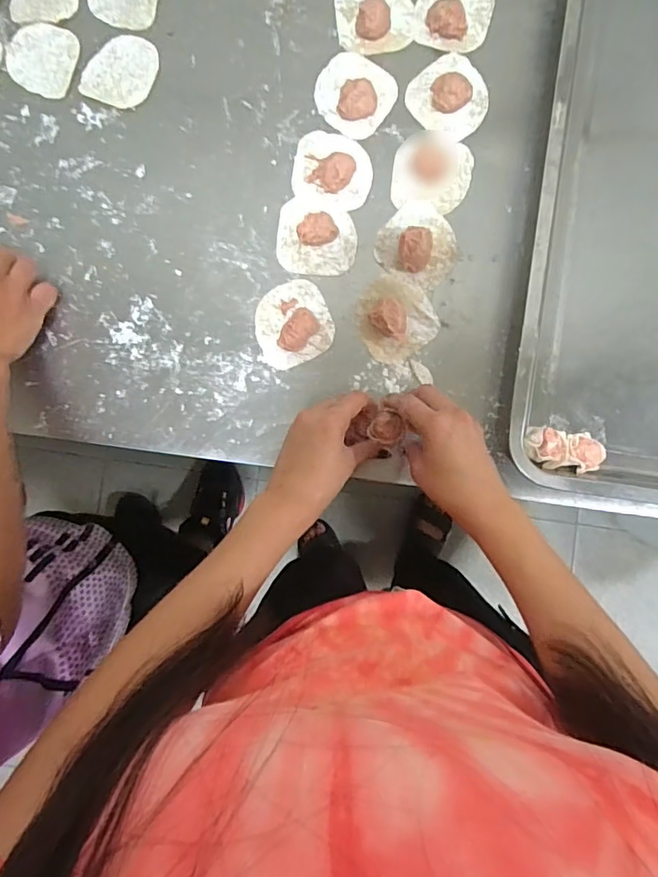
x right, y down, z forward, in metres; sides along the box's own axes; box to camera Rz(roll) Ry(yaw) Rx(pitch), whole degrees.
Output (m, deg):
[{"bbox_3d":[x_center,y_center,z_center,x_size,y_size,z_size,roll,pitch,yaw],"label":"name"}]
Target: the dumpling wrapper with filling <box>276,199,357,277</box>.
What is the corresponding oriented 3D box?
[{"bbox_3d":[-0.012,-0.198,0.499,0.077,0.025,0.069,6,87,2],"label":"dumpling wrapper with filling"}]

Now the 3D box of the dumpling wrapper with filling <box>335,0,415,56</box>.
[{"bbox_3d":[0.046,-0.426,0.511,0.076,0.023,0.073,-6,87,1],"label":"dumpling wrapper with filling"}]

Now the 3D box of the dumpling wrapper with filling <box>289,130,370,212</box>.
[{"bbox_3d":[0.004,-0.267,0.504,0.077,0.021,0.074,0,87,2],"label":"dumpling wrapper with filling"}]

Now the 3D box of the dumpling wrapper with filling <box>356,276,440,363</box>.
[{"bbox_3d":[0.065,-0.118,0.492,0.070,0.026,0.077,-24,87,0],"label":"dumpling wrapper with filling"}]

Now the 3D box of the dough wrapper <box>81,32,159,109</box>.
[{"bbox_3d":[-0.212,-0.378,0.529,0.068,0.004,0.076,22,88,3],"label":"dough wrapper"}]

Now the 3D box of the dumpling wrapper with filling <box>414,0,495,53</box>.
[{"bbox_3d":[0.126,-0.429,0.510,0.071,0.020,0.079,19,88,3],"label":"dumpling wrapper with filling"}]

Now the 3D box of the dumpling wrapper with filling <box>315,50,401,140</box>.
[{"bbox_3d":[0.024,-0.347,0.507,0.079,0.023,0.075,0,87,2],"label":"dumpling wrapper with filling"}]

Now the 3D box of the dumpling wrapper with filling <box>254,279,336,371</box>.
[{"bbox_3d":[-0.037,-0.114,0.498,0.073,0.020,0.076,0,87,2],"label":"dumpling wrapper with filling"}]

